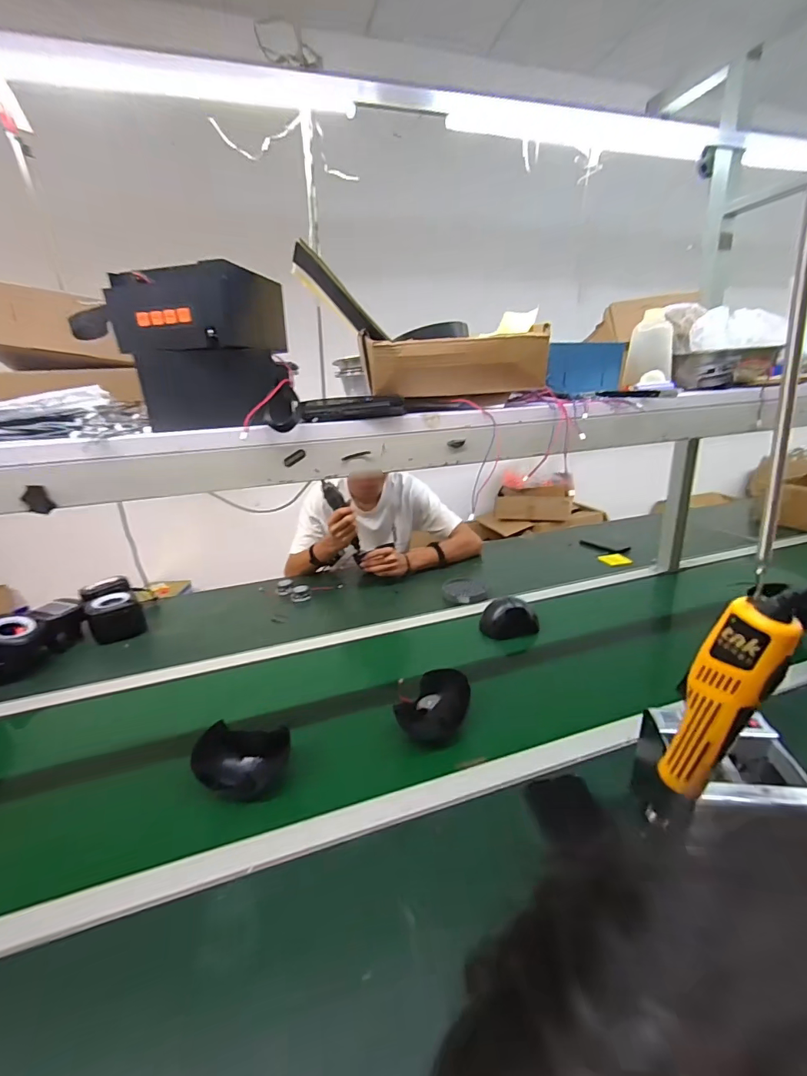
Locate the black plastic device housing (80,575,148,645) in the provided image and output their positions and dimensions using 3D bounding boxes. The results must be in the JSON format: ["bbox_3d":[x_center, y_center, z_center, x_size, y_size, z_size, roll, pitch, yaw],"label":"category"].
[{"bbox_3d":[-0.723,0.184,1.111,0.116,0.110,0.174,-17,23,-34],"label":"black plastic device housing"}]

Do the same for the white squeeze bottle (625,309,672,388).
[{"bbox_3d":[0.386,-0.299,0.692,0.062,0.104,0.071,6,21,24],"label":"white squeeze bottle"}]

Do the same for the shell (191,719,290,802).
[{"bbox_3d":[-0.226,0.319,0.630,0.126,0.069,0.079,0,19,9],"label":"shell"}]

